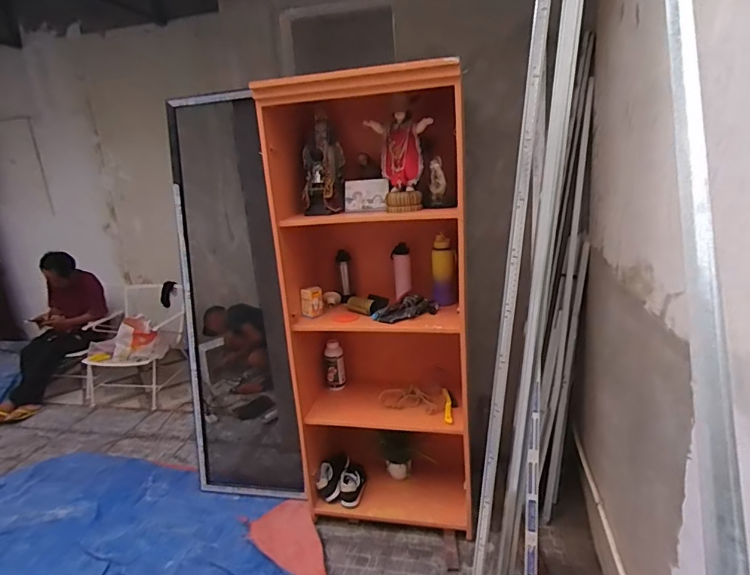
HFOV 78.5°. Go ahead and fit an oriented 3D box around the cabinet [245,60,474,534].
[{"bbox_3d":[0.006,0.095,1.907,0.683,1.714,0.518,-2,17,6],"label":"cabinet"}]

